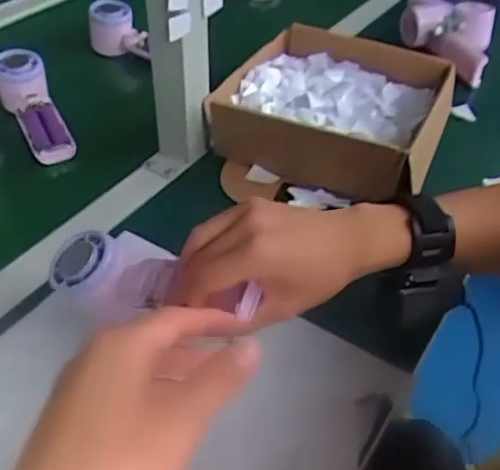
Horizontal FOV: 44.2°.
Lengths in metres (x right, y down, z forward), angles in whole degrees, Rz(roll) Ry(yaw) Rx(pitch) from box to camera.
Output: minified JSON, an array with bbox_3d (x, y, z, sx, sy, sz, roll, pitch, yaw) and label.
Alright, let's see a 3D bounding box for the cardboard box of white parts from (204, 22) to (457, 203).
[{"bbox_3d":[0.093,-0.147,0.700,0.235,0.076,0.243,15,41,11],"label":"cardboard box of white parts"}]

